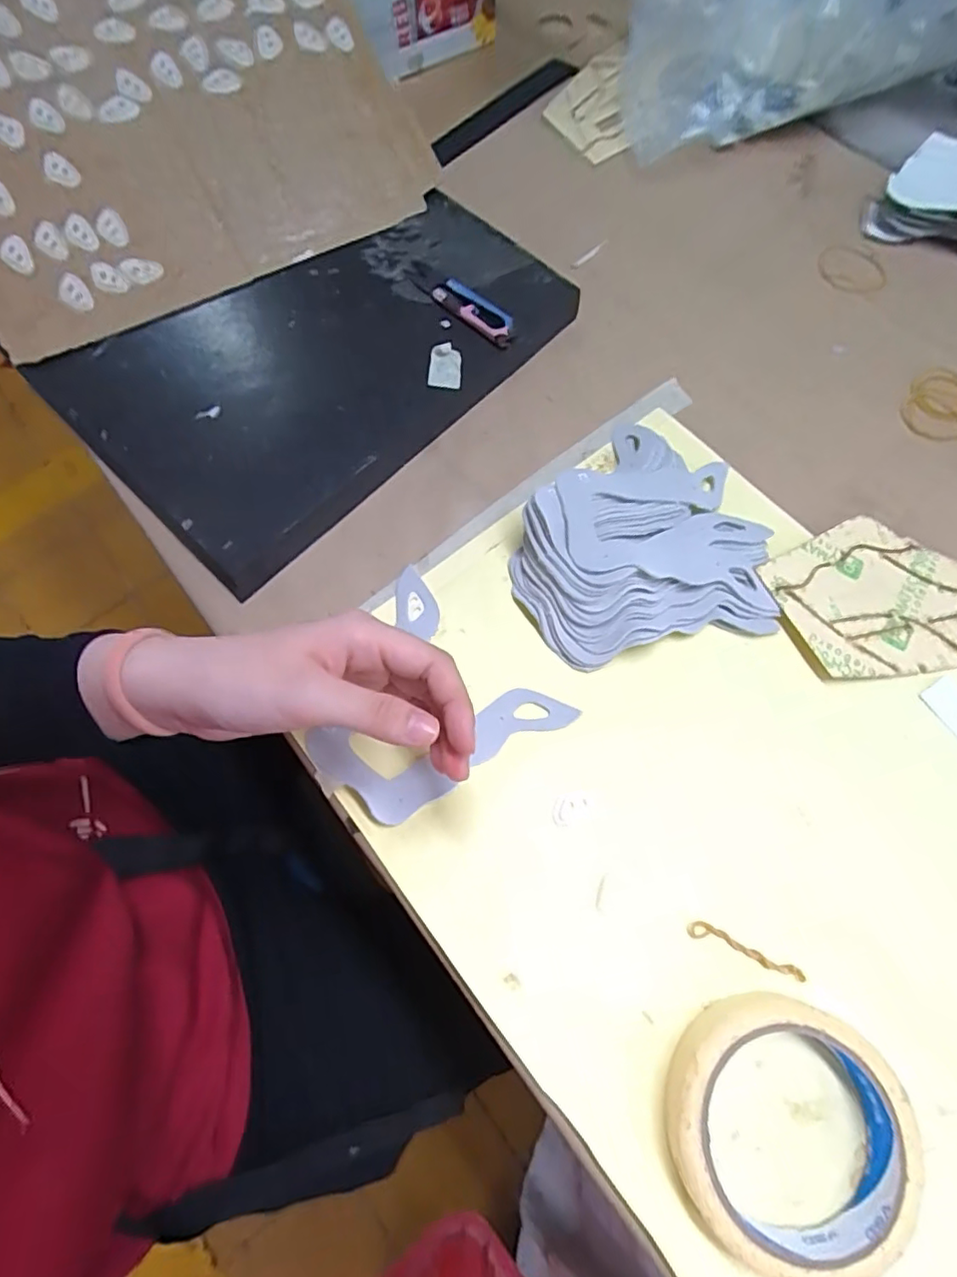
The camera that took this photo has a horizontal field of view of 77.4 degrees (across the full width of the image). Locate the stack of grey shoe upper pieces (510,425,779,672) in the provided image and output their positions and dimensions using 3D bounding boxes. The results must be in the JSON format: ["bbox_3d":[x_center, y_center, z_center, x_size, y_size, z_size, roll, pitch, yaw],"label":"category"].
[{"bbox_3d":[0.091,-0.066,0.348,0.147,0.035,0.149,-11,71,-3],"label":"stack of grey shoe upper pieces"}]

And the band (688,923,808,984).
[{"bbox_3d":[0.129,0.150,0.287,0.055,0.004,0.008,20,73,9],"label":"band"}]

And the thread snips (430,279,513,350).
[{"bbox_3d":[-0.001,-0.218,0.394,0.065,0.013,0.021,43,76,14],"label":"thread snips"}]

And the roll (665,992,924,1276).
[{"bbox_3d":[0.131,0.209,0.256,0.097,0.021,0.095,0,70,1],"label":"roll"}]

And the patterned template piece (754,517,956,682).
[{"bbox_3d":[0.269,-0.028,0.351,0.198,0.004,0.091,-6,74,-4],"label":"patterned template piece"}]

